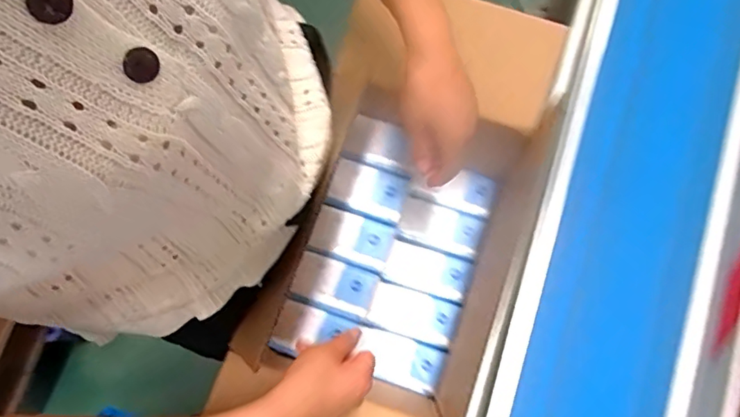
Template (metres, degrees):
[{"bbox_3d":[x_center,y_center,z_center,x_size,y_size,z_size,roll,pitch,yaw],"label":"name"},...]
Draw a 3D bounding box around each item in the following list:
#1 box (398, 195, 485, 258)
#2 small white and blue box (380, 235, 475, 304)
[{"bbox_3d":[0.103,0.027,0.778,0.114,0.031,0.056,23,87,14],"label":"box"},{"bbox_3d":[0.081,0.088,0.764,0.117,0.046,0.062,20,72,6],"label":"small white and blue box"}]

